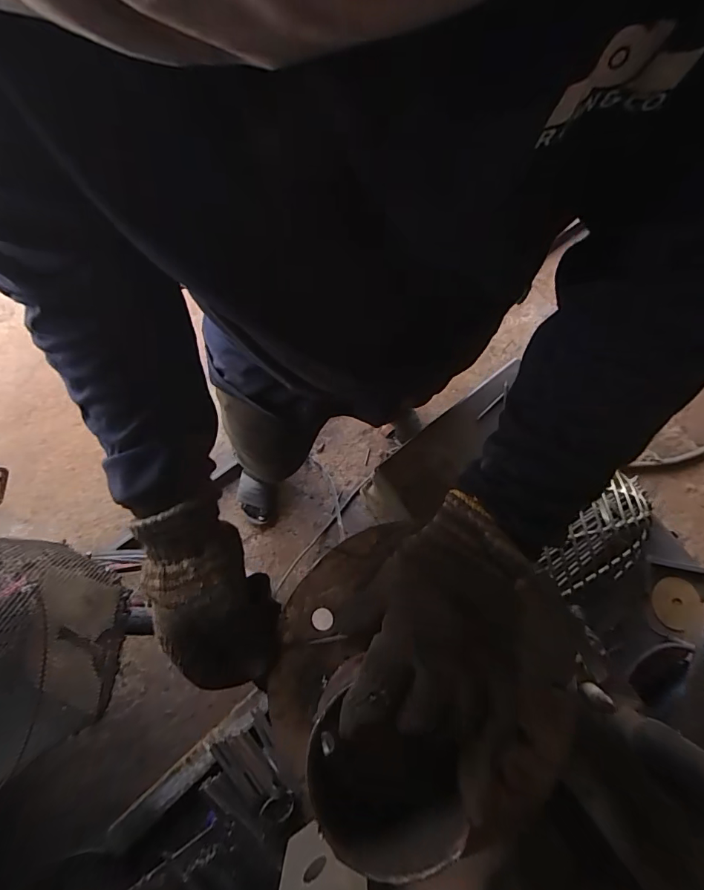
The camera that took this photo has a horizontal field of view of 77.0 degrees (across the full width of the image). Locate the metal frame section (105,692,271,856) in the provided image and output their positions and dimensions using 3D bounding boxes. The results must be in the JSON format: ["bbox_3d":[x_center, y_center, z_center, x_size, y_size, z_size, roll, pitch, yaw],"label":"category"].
[{"bbox_3d":[-0.385,0.766,1.055,0.444,0.057,0.058,-41,82,-9],"label":"metal frame section"}]

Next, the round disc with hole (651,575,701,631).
[{"bbox_3d":[0.521,0.254,0.712,0.083,0.010,0.078,0,78,-2],"label":"round disc with hole"}]

